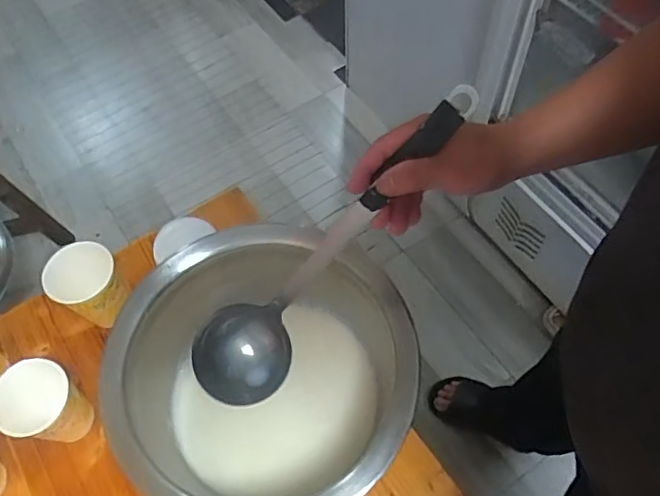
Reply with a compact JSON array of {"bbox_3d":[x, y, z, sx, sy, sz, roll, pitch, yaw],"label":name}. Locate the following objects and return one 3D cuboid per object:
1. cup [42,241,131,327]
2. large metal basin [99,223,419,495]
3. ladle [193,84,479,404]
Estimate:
[{"bbox_3d":[-0.280,0.052,0.698,0.075,0.113,0.068,-37,65,-18],"label":"cup"},{"bbox_3d":[-0.068,0.134,0.600,0.268,0.135,0.286,-1,59,1],"label":"large metal basin"},{"bbox_3d":[-0.001,0.006,0.498,0.343,0.070,0.074,-49,61,24],"label":"ladle"}]

